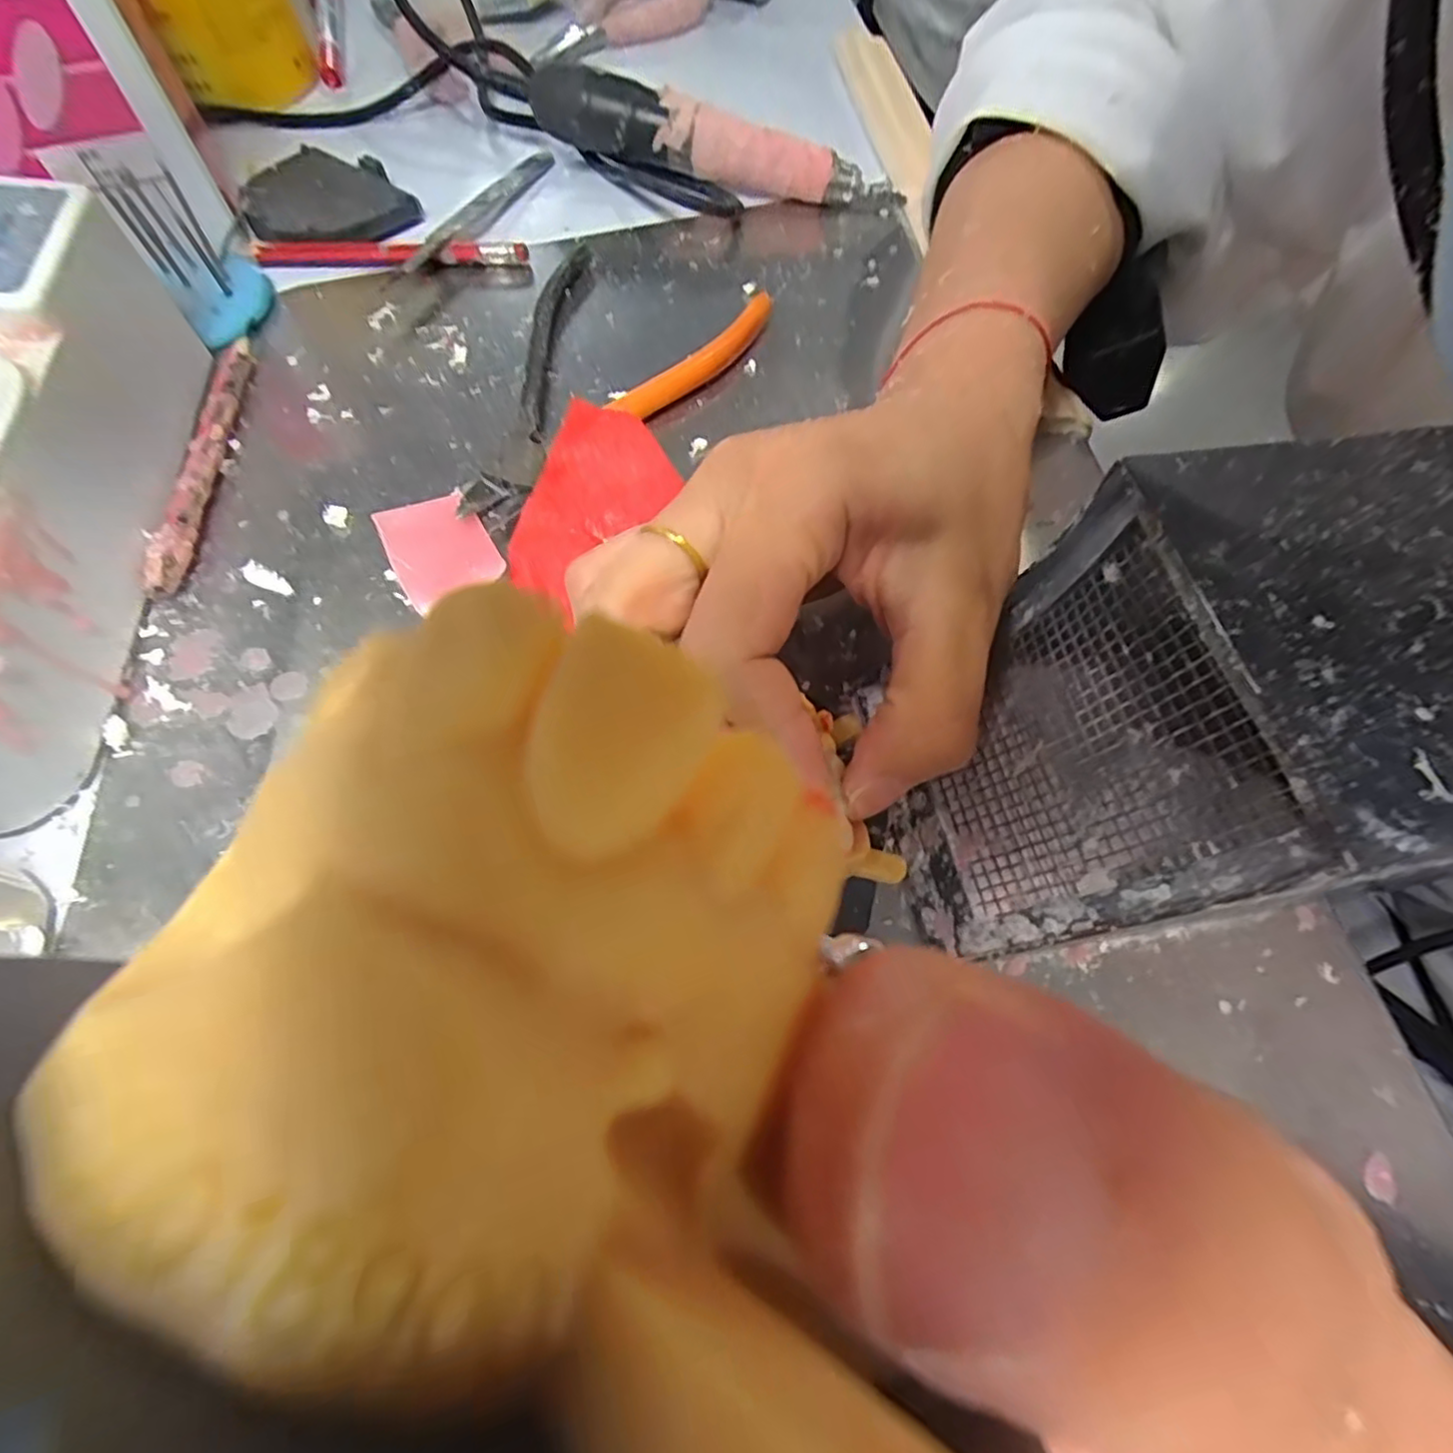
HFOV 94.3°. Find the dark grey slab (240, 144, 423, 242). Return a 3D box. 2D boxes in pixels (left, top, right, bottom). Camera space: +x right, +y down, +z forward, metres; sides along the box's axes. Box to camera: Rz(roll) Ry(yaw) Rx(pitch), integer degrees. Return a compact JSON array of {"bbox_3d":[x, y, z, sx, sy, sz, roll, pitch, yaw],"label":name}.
[{"bbox_3d":[-0.179,-0.235,0.297,0.064,0.011,0.076,-33,70,-17],"label":"dark grey slab"}]

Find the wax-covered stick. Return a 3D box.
[{"bbox_3d":[-0.177,-0.091,0.228,0.010,0.011,0.111,-3,65,-4],"label":"wax-covered stick"}]

